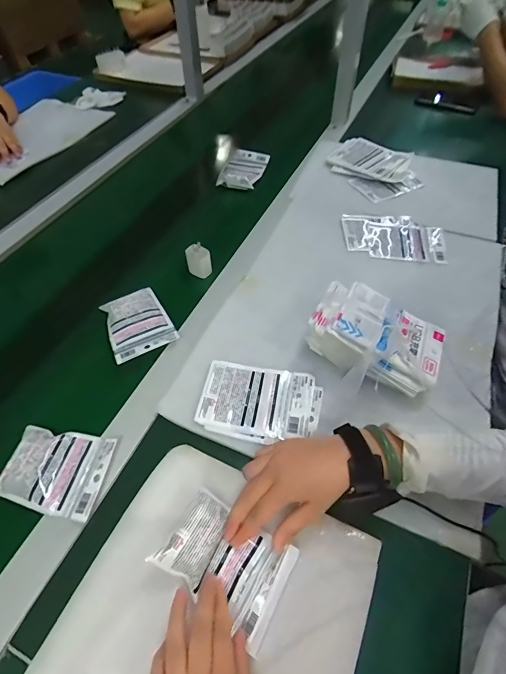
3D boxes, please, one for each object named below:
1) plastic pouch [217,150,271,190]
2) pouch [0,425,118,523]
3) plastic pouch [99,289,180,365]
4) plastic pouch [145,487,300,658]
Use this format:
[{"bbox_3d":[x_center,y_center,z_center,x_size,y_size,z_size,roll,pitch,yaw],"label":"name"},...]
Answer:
[{"bbox_3d":[-0.019,-0.395,0.863,0.094,0.025,0.152,12,54,10],"label":"plastic pouch"},{"bbox_3d":[-0.240,0.162,0.454,0.123,0.022,0.095,9,56,6],"label":"pouch"},{"bbox_3d":[-0.183,-0.024,0.586,0.095,0.017,0.121,-24,59,-16],"label":"plastic pouch"},{"bbox_3d":[-0.027,0.228,0.375,0.119,0.041,0.091,27,59,17],"label":"plastic pouch"}]

